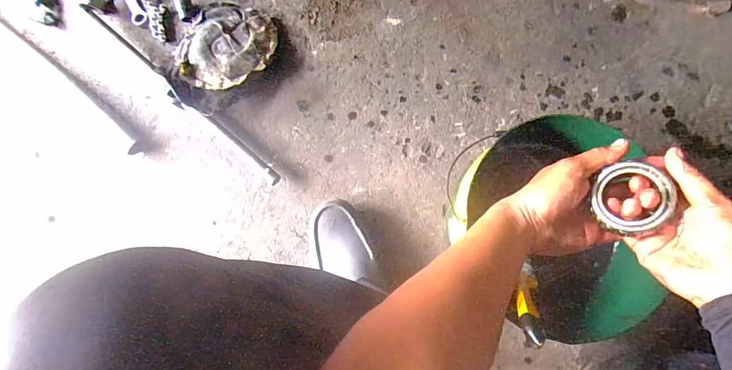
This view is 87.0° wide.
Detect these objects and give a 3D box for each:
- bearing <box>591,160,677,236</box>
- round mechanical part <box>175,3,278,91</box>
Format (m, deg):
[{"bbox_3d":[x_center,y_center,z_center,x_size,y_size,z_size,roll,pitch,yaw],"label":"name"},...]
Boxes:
[{"bbox_3d":[0.273,0.012,0.399,0.063,0.023,0.072,-14,84,25],"label":"bearing"},{"bbox_3d":[-0.257,-0.258,0.708,0.163,0.046,0.187,40,86,6],"label":"round mechanical part"}]

